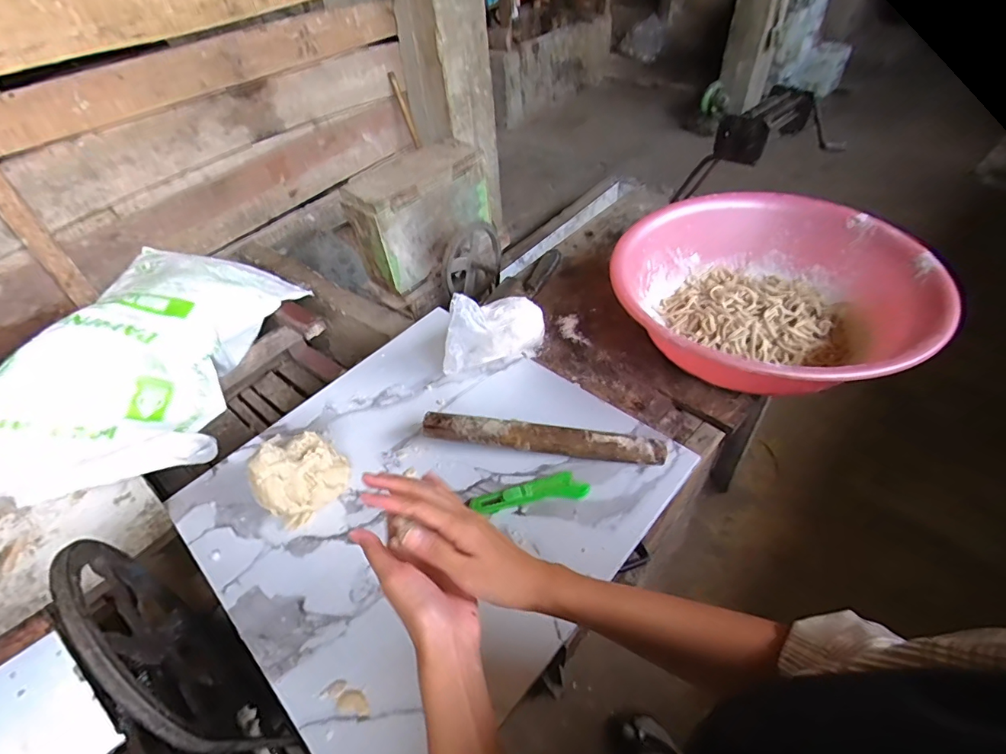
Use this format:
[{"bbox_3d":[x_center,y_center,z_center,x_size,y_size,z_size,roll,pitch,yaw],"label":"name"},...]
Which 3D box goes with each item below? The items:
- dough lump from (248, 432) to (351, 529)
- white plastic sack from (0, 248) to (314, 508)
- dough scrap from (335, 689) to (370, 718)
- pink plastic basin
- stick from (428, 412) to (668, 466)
[{"bbox_3d":[-0.252,0.116,0.590,0.105,0.076,0.087,-37,54,-27],"label":"dough lump"},{"bbox_3d":[-0.748,-0.042,1.015,0.402,0.209,0.672,2,47,7],"label":"white plastic sack"},{"bbox_3d":[-0.141,0.309,0.452,0.033,0.004,0.020,3,47,8],"label":"dough scrap"},{"bbox_3d":[0.368,-0.112,0.694,0.389,0.140,0.394,-3,46,3],"label":"pink plastic basin"},{"bbox_3d":[0.049,0.079,0.608,0.303,0.033,0.030,5,47,9],"label":"stick"}]

